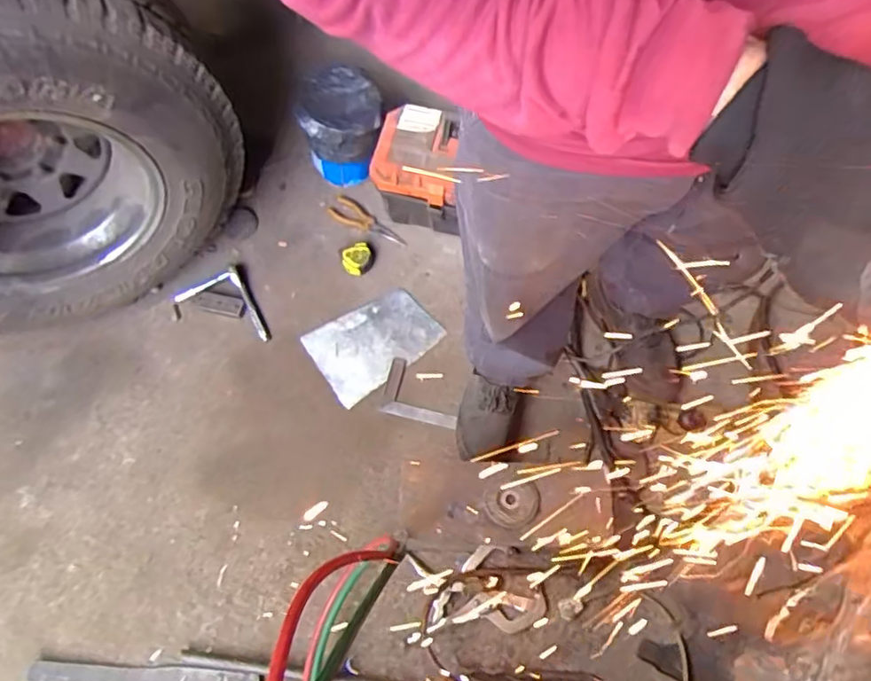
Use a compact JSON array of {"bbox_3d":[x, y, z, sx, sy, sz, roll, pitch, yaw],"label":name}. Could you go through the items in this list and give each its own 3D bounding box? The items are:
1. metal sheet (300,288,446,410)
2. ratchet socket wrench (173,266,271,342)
[{"bbox_3d":[-0.130,0.001,1.317,0.251,0.008,0.175,-34,72,-11],"label":"metal sheet"},{"bbox_3d":[-0.434,-0.097,1.339,0.221,0.029,0.123,21,71,9],"label":"ratchet socket wrench"}]

